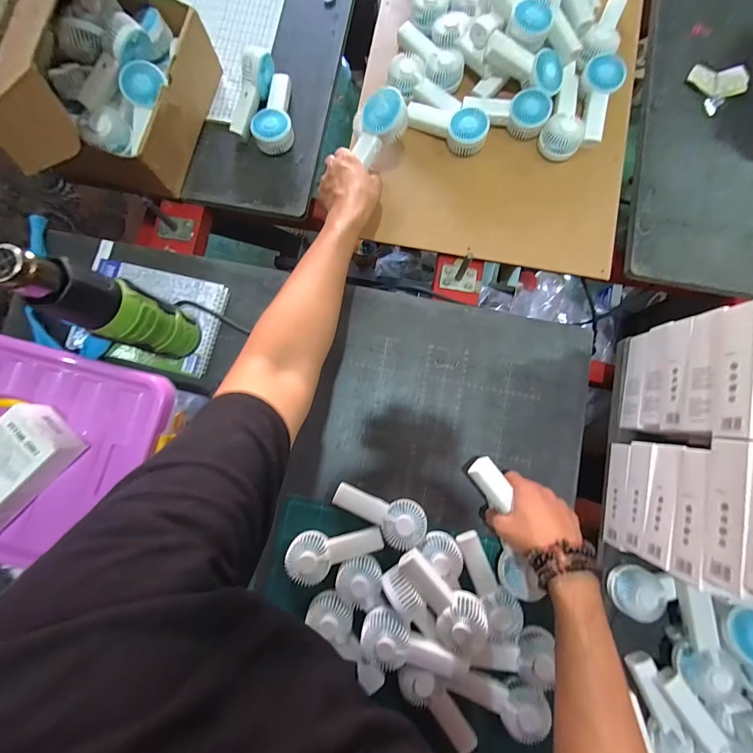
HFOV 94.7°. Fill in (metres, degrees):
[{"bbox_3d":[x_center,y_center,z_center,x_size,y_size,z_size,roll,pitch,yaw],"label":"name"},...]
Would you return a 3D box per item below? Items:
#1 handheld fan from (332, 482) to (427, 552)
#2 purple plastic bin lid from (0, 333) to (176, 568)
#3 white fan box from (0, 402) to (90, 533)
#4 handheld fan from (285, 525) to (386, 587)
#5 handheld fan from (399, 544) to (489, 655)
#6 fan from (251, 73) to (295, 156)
[{"bbox_3d":[0.004,0.203,0.504,0.137,0.045,0.060,14,83,2],"label":"handheld fan"},{"bbox_3d":[-0.435,0.075,0.399,0.346,0.033,0.236,15,84,3],"label":"purple plastic bin lid"},{"bbox_3d":[-0.404,0.106,0.374,0.074,0.042,0.149,42,86,6],"label":"white fan box"},{"bbox_3d":[-0.058,0.253,0.495,0.134,0.039,0.059,-6,83,0],"label":"handheld fan"},{"bbox_3d":[0.084,0.292,0.458,0.135,0.037,0.060,44,86,6],"label":"handheld fan"},{"bbox_3d":[-0.173,-0.446,0.584,0.064,0.040,0.133,-1,83,0],"label":"fan"}]

